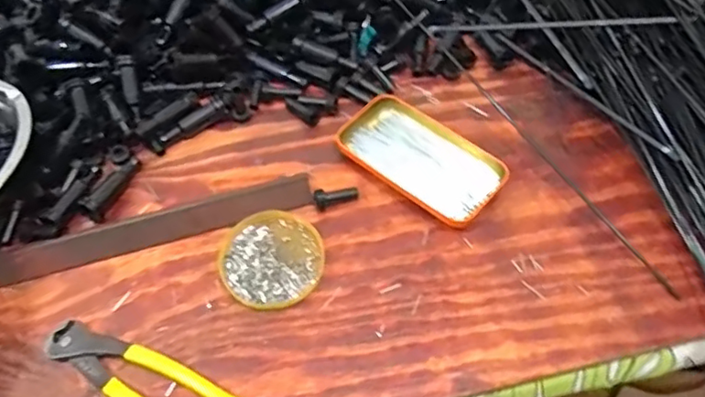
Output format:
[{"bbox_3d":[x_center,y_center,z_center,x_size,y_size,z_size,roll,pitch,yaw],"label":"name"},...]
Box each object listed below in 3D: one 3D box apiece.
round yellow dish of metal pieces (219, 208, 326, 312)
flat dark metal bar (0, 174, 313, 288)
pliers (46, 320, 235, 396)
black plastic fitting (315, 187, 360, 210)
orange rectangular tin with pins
[{"bbox_3d":[-0.065,0.048,0.483,0.083,0.008,0.084,-1,57,2],"label":"round yellow dish of metal pieces"},{"bbox_3d":[-0.169,0.027,0.503,0.269,0.009,0.031,-15,58,-7],"label":"flat dark metal bar"},{"bbox_3d":[-0.151,0.133,0.431,0.165,0.013,0.043,22,61,16],"label":"pliers"},{"bbox_3d":[-0.013,-0.003,0.507,0.038,0.017,0.012,-14,58,-6],"label":"black plastic fitting"},{"bbox_3d":[0.059,-0.037,0.522,0.145,0.025,0.072,35,65,22],"label":"orange rectangular tin with pins"}]

